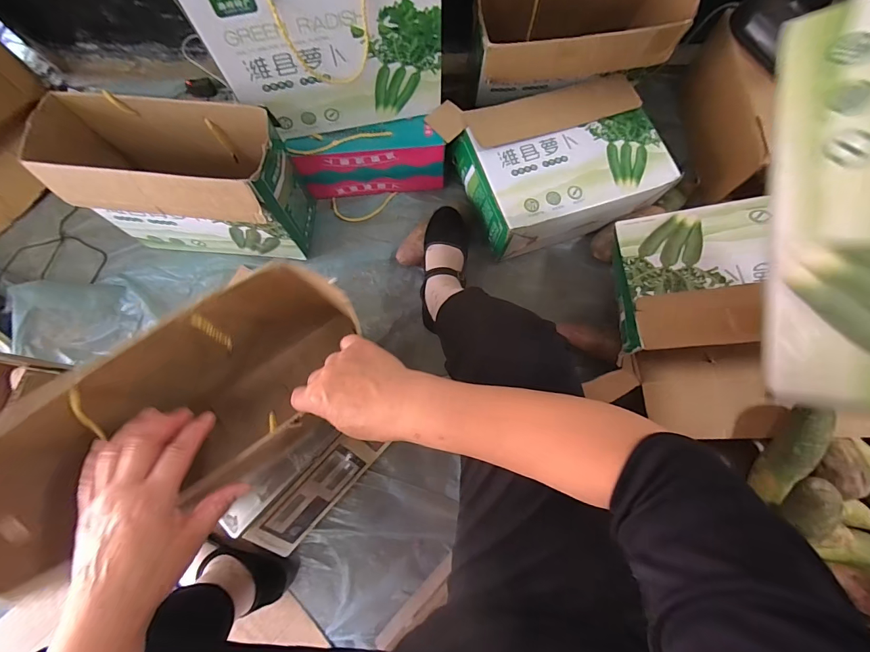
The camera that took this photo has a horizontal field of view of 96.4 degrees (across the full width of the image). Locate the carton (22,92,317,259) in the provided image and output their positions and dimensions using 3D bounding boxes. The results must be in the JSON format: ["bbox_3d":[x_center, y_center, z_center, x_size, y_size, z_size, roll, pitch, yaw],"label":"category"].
[{"bbox_3d":[-0.433,-0.261,0.723,0.364,0.267,0.177,9,76,3],"label":"carton"}]

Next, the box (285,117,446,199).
[{"bbox_3d":[-0.130,-0.332,0.797,0.288,0.133,0.085,-9,75,-2],"label":"box"}]

